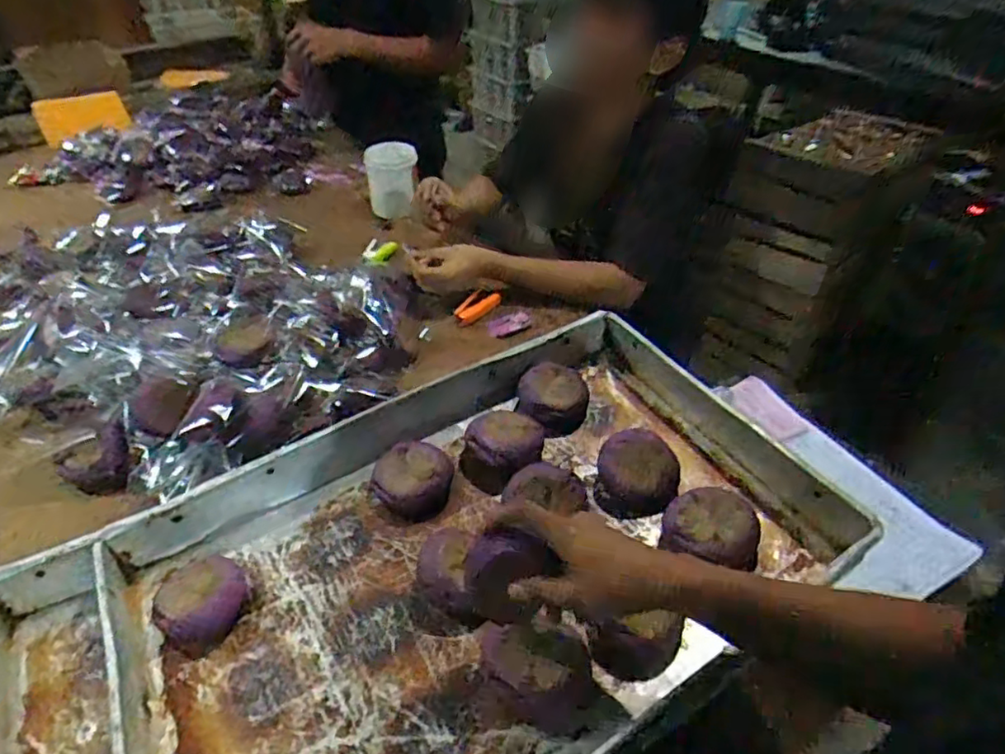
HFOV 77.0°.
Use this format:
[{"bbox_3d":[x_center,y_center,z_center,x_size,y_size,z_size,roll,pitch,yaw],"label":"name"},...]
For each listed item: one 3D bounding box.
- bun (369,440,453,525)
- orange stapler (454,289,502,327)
[{"bbox_3d":[-0.098,0.113,0.684,0.084,0.048,0.077,-6,39,-9],"label":"bun"},{"bbox_3d":[-0.045,-0.126,1.110,0.090,0.012,0.042,-38,88,-17],"label":"orange stapler"}]

